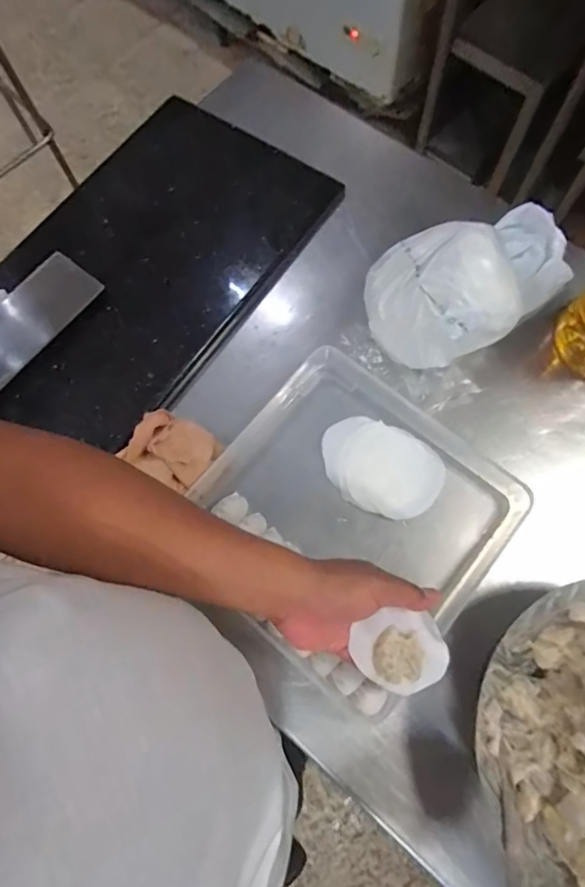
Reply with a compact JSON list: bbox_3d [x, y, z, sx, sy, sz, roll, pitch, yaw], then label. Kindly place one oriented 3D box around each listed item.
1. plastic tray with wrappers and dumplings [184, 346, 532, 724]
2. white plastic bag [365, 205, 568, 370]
[{"bbox_3d":[0.066,0.077,0.540,0.309,0.040,0.303,38,77,11],"label":"plastic tray with wrappers and dumplings"},{"bbox_3d":[0.221,-0.200,0.560,0.272,0.141,0.151,-28,75,-7],"label":"white plastic bag"}]

